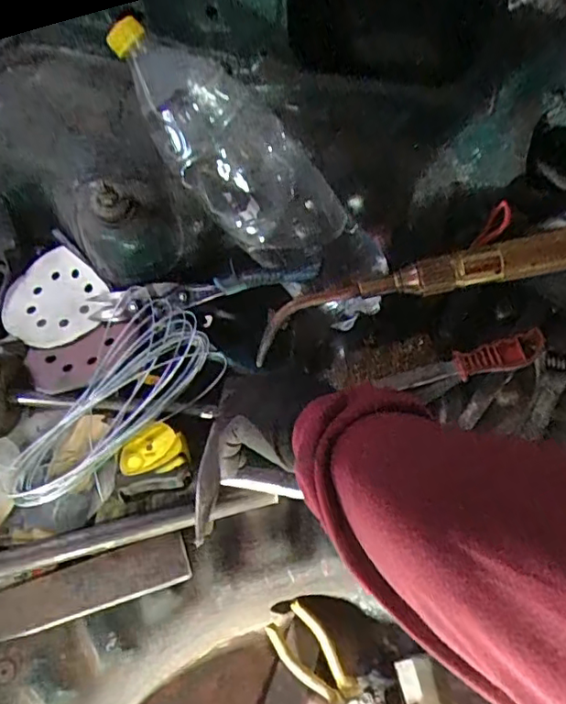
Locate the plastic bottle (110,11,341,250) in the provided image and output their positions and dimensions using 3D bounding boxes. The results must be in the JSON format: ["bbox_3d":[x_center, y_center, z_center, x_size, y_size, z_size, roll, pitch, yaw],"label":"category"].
[{"bbox_3d":[-0.047,-0.181,0.530,0.259,0.088,0.105,40,63,-22],"label":"plastic bottle"}]

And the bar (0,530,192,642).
[{"bbox_3d":[-0.205,0.212,0.501,0.249,0.011,0.042,-16,65,-10],"label":"bar"}]

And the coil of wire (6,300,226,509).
[{"bbox_3d":[-0.163,0.047,0.546,0.221,0.055,0.098,-37,71,-19],"label":"coil of wire"}]

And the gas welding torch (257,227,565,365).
[{"bbox_3d":[0.138,-0.053,0.410,0.324,0.041,0.046,-12,64,5],"label":"gas welding torch"}]

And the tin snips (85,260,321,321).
[{"bbox_3d":[-0.086,-0.060,0.573,0.239,0.027,0.039,-9,63,14],"label":"tin snips"}]

